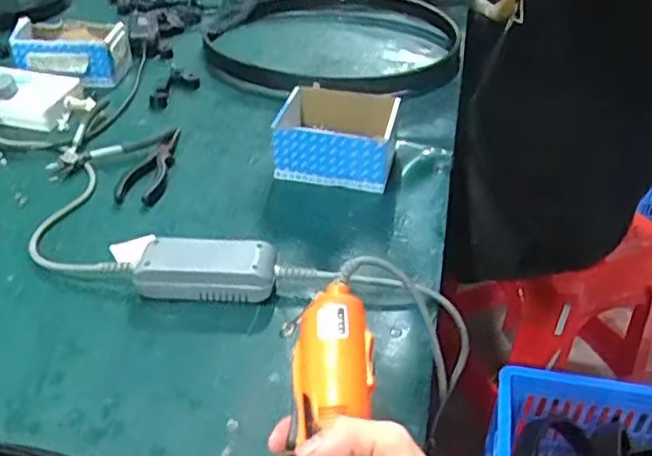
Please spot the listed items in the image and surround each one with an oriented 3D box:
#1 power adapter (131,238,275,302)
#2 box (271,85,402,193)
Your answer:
[{"bbox_3d":[-0.110,0.038,0.582,0.124,0.040,0.049,5,36,2],"label":"power adapter"},{"bbox_3d":[0.010,-0.107,0.753,0.144,0.080,0.117,10,36,9],"label":"box"}]

